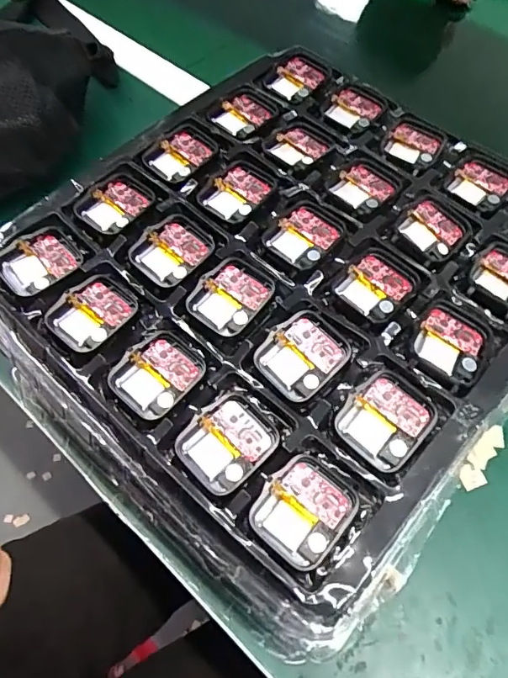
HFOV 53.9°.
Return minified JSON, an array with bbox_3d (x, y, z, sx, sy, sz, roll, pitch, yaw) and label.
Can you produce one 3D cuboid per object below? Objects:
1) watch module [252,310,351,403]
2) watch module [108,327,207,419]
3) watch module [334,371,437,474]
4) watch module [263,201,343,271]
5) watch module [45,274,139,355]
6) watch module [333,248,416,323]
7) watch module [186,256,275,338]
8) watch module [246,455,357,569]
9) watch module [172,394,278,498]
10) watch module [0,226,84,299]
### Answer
[{"bbox_3d":[0.025,0.007,0.253,0.044,0.008,0.037,-39,69,-20],"label":"watch module"},{"bbox_3d":[-0.048,0.018,0.252,0.035,0.004,0.044,40,67,18],"label":"watch module"},{"bbox_3d":[0.063,0.038,0.237,0.037,0.006,0.043,40,67,18],"label":"watch module"},{"bbox_3d":[0.029,-0.059,0.288,0.035,0.005,0.041,40,67,19],"label":"watch module"},{"bbox_3d":[-0.086,-0.014,0.266,0.036,0.005,0.043,39,67,18],"label":"watch module"},{"bbox_3d":[0.066,-0.029,0.270,0.041,0.004,0.035,-41,70,-21],"label":"watch module"},{"bbox_3d":[-0.012,-0.023,0.270,0.035,0.007,0.044,36,66,17],"label":"watch module"},{"bbox_3d":[0.023,0.075,0.220,0.037,0.004,0.042,37,66,17],"label":"watch module"},{"bbox_3d":[-0.012,0.049,0.235,0.043,0.006,0.036,-39,69,-20],"label":"watch module"},{"bbox_3d":[-0.120,-0.043,0.280,0.042,0.008,0.036,-35,68,-19],"label":"watch module"}]

